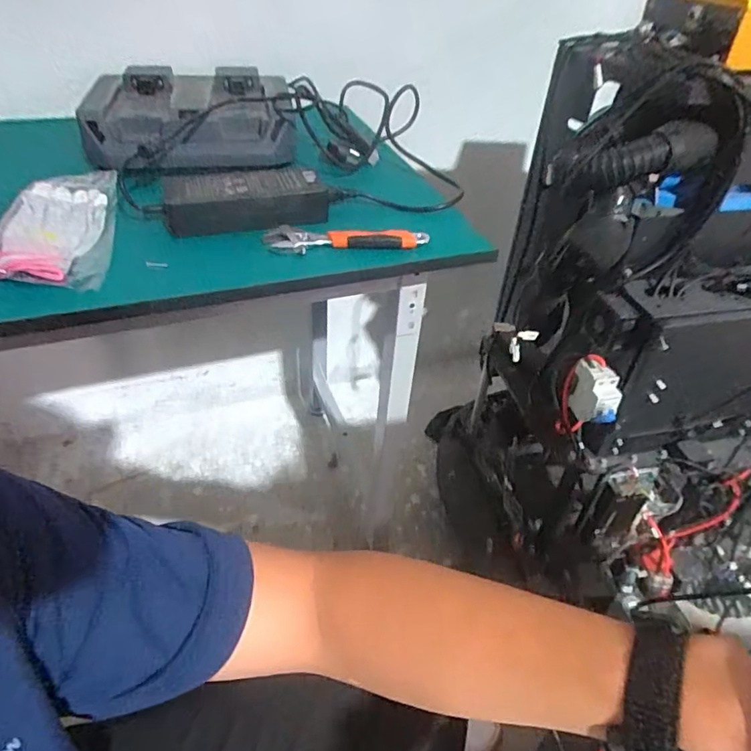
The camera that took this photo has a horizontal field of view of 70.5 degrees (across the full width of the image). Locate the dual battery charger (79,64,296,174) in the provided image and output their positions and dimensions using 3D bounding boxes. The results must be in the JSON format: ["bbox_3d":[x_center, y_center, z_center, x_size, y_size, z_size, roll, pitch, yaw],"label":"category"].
[{"bbox_3d":[-0.262,-0.368,0.753,0.272,0.070,0.263,-6,42,-10],"label":"dual battery charger"}]

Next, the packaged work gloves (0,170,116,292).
[{"bbox_3d":[-0.345,-0.162,0.578,0.101,0.034,0.214,-8,42,-12],"label":"packaged work gloves"}]

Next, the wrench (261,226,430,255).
[{"bbox_3d":[-0.034,-0.157,0.610,0.185,0.018,0.040,3,41,-1],"label":"wrench"}]

